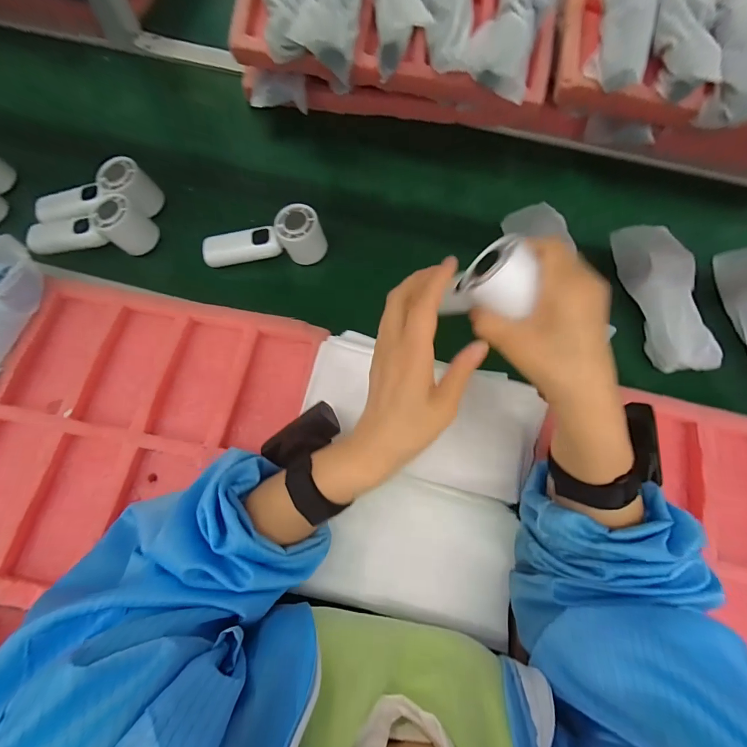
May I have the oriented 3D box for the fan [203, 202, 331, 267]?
[{"bbox_3d":[-0.142,-0.177,0.480,0.153,0.051,0.050,-4,72,-2],"label":"fan"}]

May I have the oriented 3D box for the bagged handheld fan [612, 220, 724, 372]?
[{"bbox_3d":[0.368,-0.095,0.460,0.060,0.062,0.211,-9,74,-4],"label":"bagged handheld fan"}]

